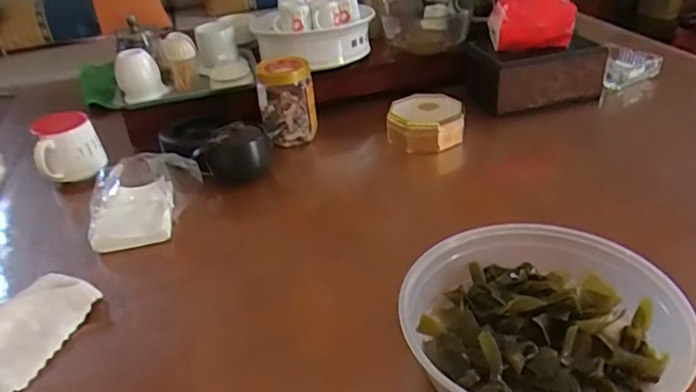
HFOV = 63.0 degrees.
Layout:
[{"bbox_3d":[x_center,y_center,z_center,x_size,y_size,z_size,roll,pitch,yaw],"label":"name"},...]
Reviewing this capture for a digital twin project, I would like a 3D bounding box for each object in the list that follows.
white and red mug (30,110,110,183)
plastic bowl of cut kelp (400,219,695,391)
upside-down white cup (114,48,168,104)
[{"bbox_3d":[-0.424,-0.074,0.860,0.092,0.082,0.090,-20,35,-22],"label":"white and red mug"},{"bbox_3d":[0.172,0.120,0.518,0.236,0.073,0.241,-4,32,2],"label":"plastic bowl of cut kelp"},{"bbox_3d":[-0.356,-0.204,0.968,0.070,0.075,0.061,-18,34,-19],"label":"upside-down white cup"}]

